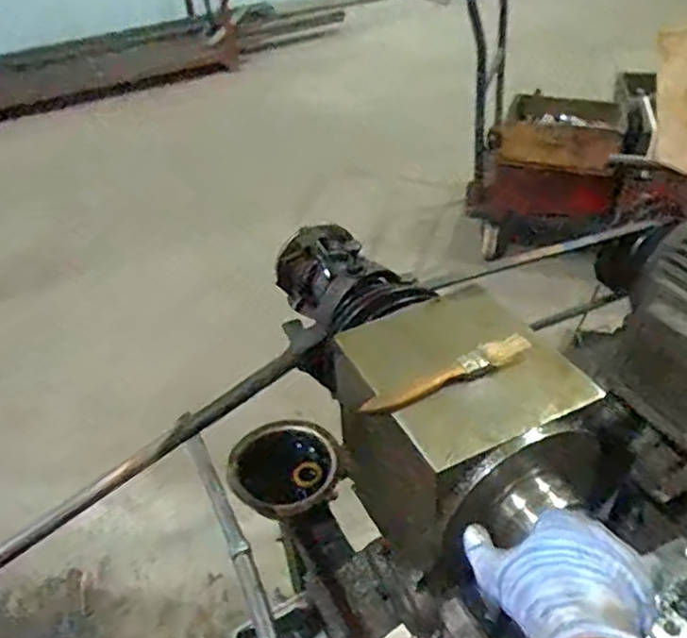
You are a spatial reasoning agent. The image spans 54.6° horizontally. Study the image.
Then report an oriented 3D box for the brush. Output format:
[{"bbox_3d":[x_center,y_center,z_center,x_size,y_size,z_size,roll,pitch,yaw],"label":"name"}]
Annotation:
[{"bbox_3d":[0.081,0.043,0.526,0.145,0.012,0.023,-21,41,-19],"label":"brush"}]

